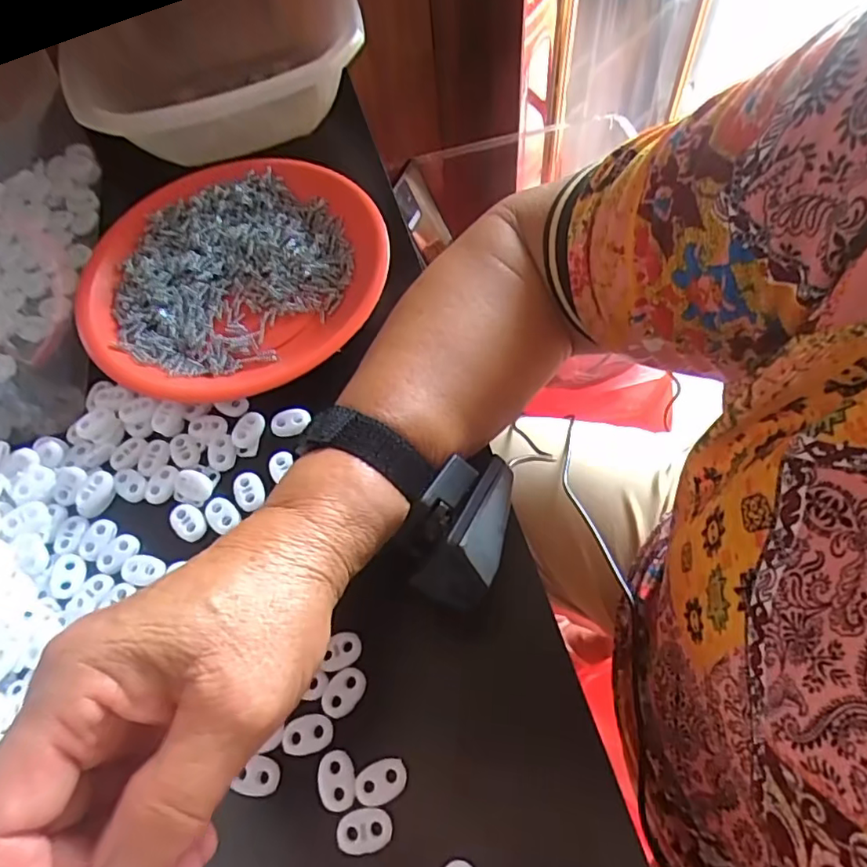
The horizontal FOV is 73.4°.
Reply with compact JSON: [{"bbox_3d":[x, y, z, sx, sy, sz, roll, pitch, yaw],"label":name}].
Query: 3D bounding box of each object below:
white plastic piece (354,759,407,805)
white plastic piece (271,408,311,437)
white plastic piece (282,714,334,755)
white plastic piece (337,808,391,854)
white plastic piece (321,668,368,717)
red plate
[{"bbox_3d":[-0.023,0.148,0.248,0.022,0.004,0.015,-16,61,-6],"label":"white plastic piece"},{"bbox_3d":[-0.082,-0.006,0.335,0.022,0.005,0.015,-10,61,-2],"label":"white plastic piece"},{"bbox_3d":[-0.056,0.134,0.258,0.022,0.004,0.015,-15,61,-5],"label":"white plastic piece"},{"bbox_3d":[-0.029,0.163,0.239,0.023,0.004,0.015,-6,61,0],"label":"white plastic piece"},{"bbox_3d":[-0.041,0.118,0.266,0.015,0.004,0.022,30,66,18],"label":"white plastic piece"},{"bbox_3d":[-0.130,-0.104,0.380,0.189,0.032,0.171,-34,64,-15],"label":"red plate"}]

